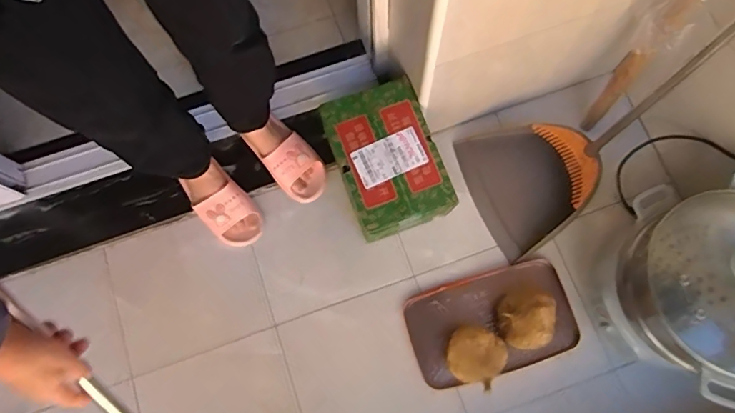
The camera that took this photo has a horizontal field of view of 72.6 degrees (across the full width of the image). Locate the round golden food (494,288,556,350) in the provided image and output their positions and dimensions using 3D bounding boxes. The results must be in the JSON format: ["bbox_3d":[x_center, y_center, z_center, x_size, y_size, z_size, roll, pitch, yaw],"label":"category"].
[{"bbox_3d":[0.299,0.213,0.946,0.097,0.092,0.109,5,75,3],"label":"round golden food"}]

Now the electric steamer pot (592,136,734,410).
[{"bbox_3d":[0.562,0.100,0.867,0.315,0.284,0.426,-24,75,-5],"label":"electric steamer pot"}]

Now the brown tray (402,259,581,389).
[{"bbox_3d":[0.240,0.228,0.976,0.317,0.034,0.193,-16,75,-3],"label":"brown tray"}]

